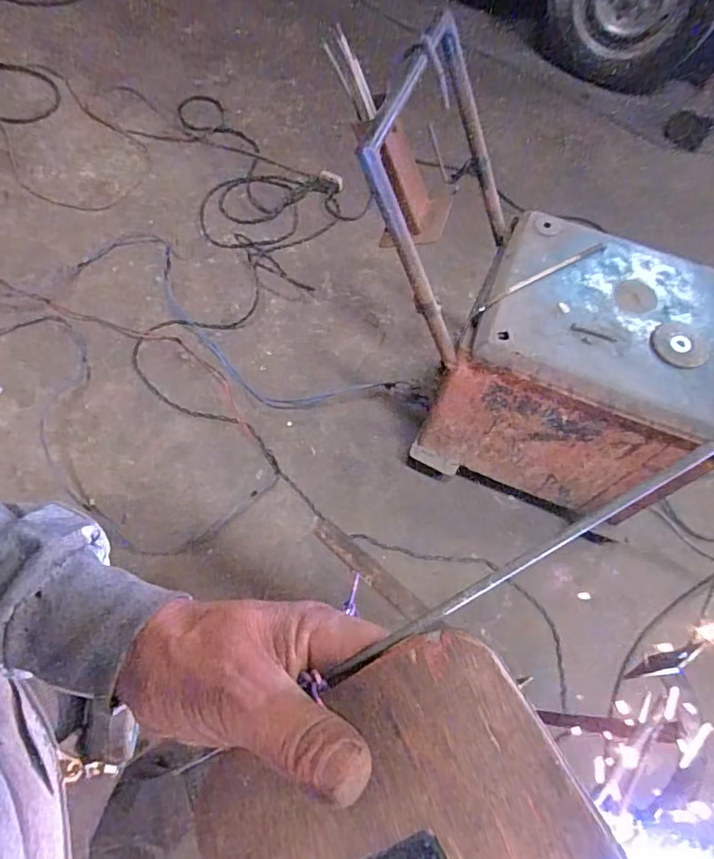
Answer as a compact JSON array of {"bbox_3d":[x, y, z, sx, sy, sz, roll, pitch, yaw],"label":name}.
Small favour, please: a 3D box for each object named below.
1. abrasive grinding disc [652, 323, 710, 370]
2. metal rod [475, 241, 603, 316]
[{"bbox_3d":[0.557,-0.145,0.938,0.090,0.012,0.091,2,64,-5],"label":"abrasive grinding disc"},{"bbox_3d":[0.333,-0.276,0.971,0.286,0.008,0.014,-29,70,-15],"label":"metal rod"}]

